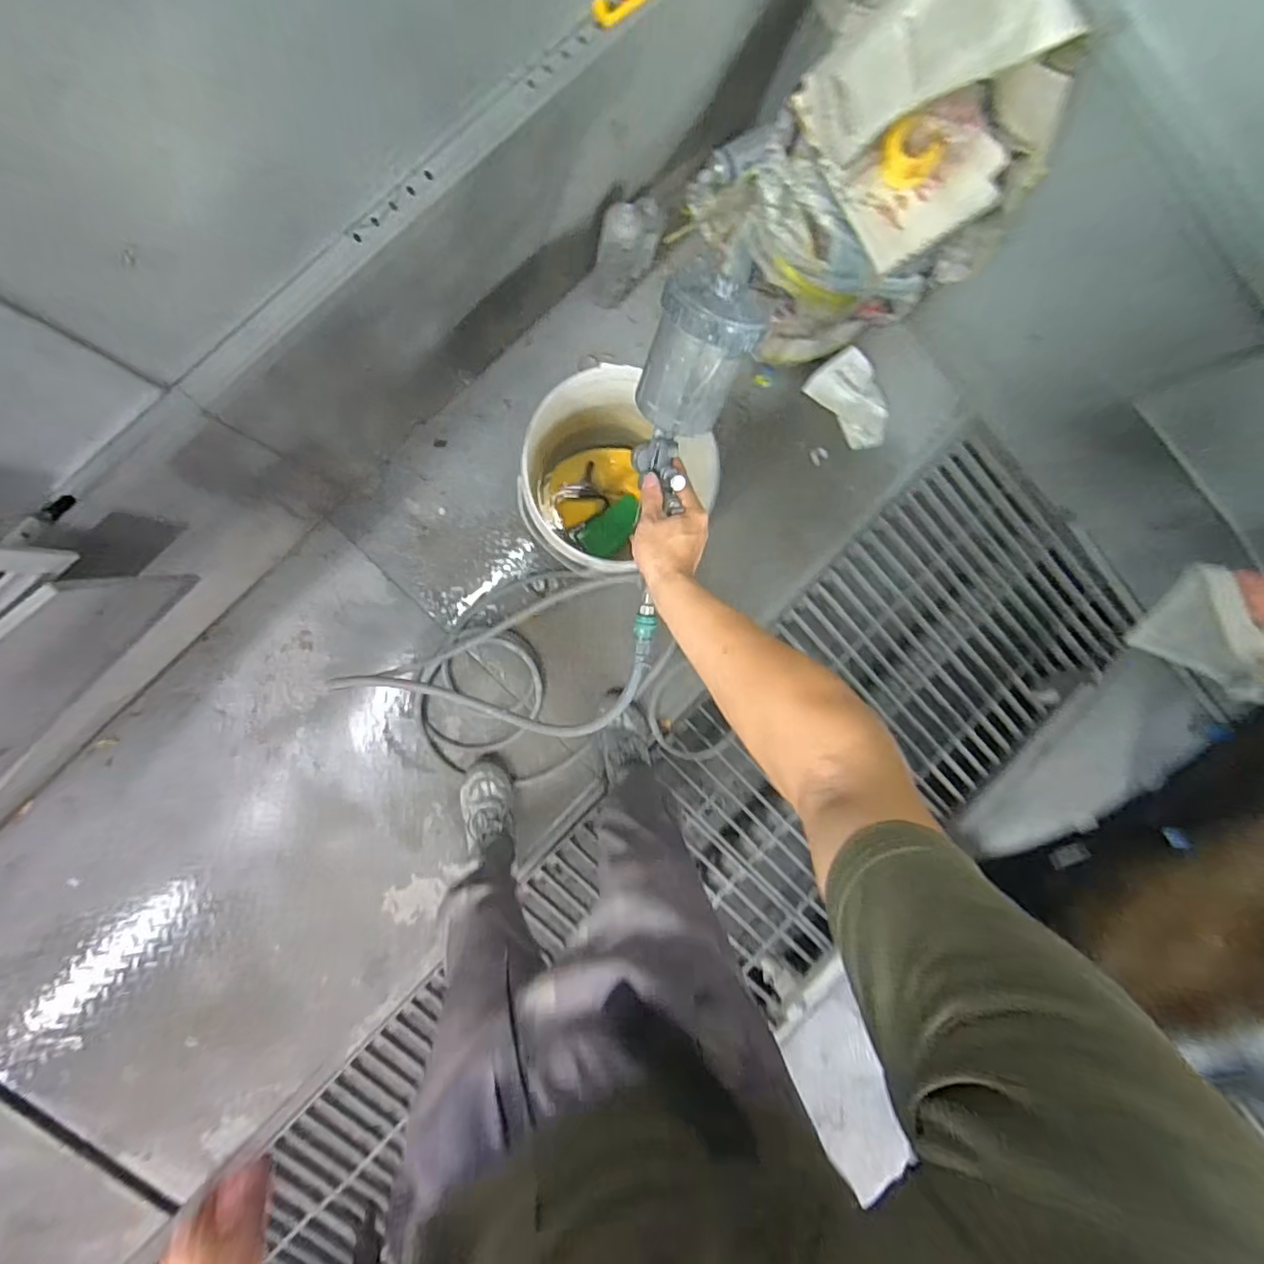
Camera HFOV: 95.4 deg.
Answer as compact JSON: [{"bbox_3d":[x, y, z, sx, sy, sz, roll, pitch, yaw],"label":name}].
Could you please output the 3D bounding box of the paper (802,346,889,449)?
[{"bbox_3d":[0.490,-0.501,1.251,0.108,0.089,0.204,-42,100,-4],"label":"paper"}]

